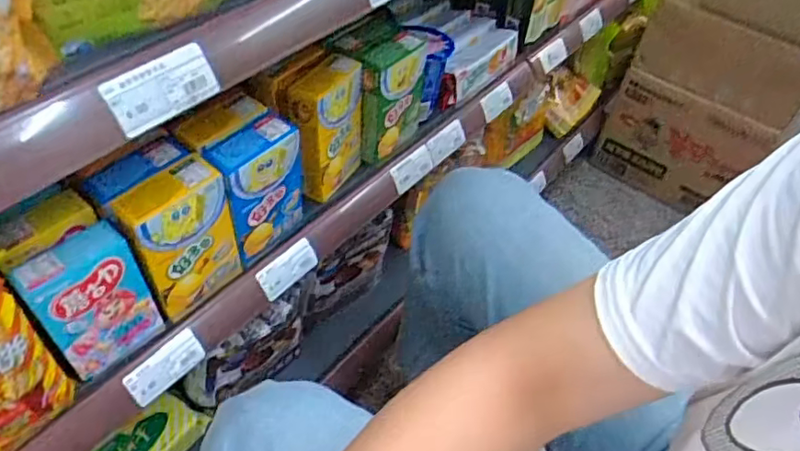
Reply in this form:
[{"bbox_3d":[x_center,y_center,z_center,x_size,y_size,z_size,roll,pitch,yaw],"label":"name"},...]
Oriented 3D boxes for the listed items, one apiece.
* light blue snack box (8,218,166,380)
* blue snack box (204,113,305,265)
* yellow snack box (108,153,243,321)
[{"bbox_3d":[-0.279,0.065,0.540,0.053,0.128,0.087,36,54,23],"label":"light blue snack box"},{"bbox_3d":[-0.150,-0.040,0.631,0.049,0.142,0.095,32,53,21],"label":"blue snack box"},{"bbox_3d":[-0.210,0.013,0.581,0.043,0.145,0.091,34,53,22],"label":"yellow snack box"}]

